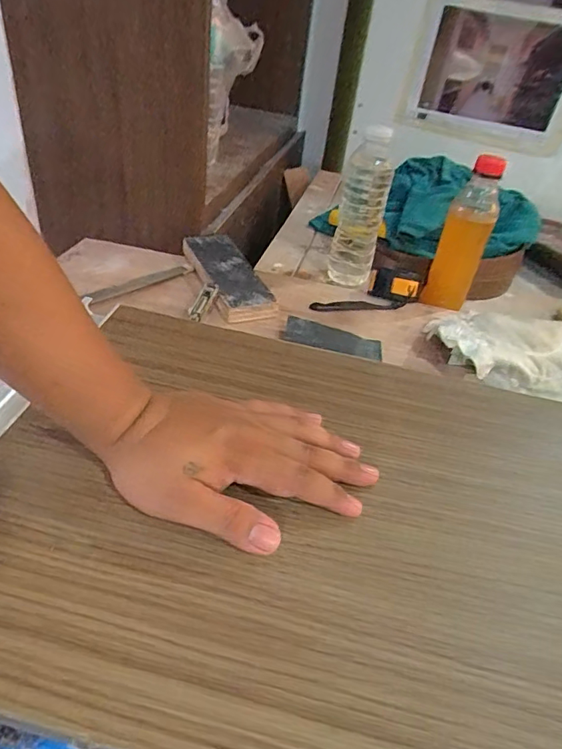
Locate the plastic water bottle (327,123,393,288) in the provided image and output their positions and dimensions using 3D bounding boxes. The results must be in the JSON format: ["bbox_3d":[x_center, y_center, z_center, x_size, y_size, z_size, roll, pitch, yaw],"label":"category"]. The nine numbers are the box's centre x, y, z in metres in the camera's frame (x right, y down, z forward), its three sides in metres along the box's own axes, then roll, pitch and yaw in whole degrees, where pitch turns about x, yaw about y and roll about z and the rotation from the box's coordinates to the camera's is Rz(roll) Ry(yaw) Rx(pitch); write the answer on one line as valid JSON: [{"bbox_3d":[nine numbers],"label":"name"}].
[{"bbox_3d":[0.096,-0.202,0.616,0.051,0.157,0.058,5,37,-4],"label":"plastic water bottle"}]

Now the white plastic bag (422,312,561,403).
[{"bbox_3d":[0.245,-0.026,0.501,0.189,0.045,0.107,8,37,-1],"label":"white plastic bag"}]

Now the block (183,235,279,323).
[{"bbox_3d":[-0.065,-0.118,0.584,0.061,0.028,0.172,-9,41,-22],"label":"block"}]

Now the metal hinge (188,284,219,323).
[{"bbox_3d":[-0.080,-0.074,0.516,0.017,0.010,0.052,17,58,13],"label":"metal hinge"}]

